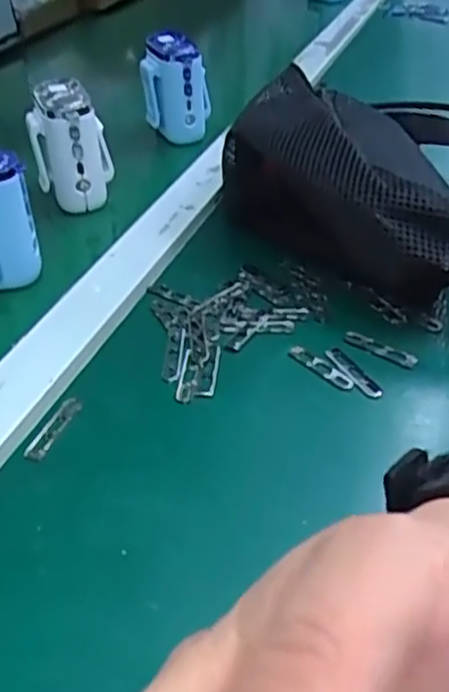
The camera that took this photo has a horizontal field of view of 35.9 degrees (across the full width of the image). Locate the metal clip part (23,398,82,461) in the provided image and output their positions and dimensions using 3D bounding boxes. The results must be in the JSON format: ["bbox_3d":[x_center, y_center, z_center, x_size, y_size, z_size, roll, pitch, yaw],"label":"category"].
[{"bbox_3d":[-0.085,0.041,0.349,0.009,0.004,0.042,13,40,18],"label":"metal clip part"}]

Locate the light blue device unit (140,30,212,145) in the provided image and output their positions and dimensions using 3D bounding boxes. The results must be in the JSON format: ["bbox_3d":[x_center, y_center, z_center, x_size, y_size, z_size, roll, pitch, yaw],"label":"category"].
[{"bbox_3d":[-0.045,-0.235,0.637,0.065,0.084,0.050,28,47,32],"label":"light blue device unit"}]

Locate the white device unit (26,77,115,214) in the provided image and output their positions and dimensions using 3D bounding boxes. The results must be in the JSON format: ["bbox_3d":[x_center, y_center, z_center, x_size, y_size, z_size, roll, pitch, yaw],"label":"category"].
[{"bbox_3d":[-0.120,-0.155,0.535,0.058,0.078,0.059,-8,39,-9],"label":"white device unit"}]

